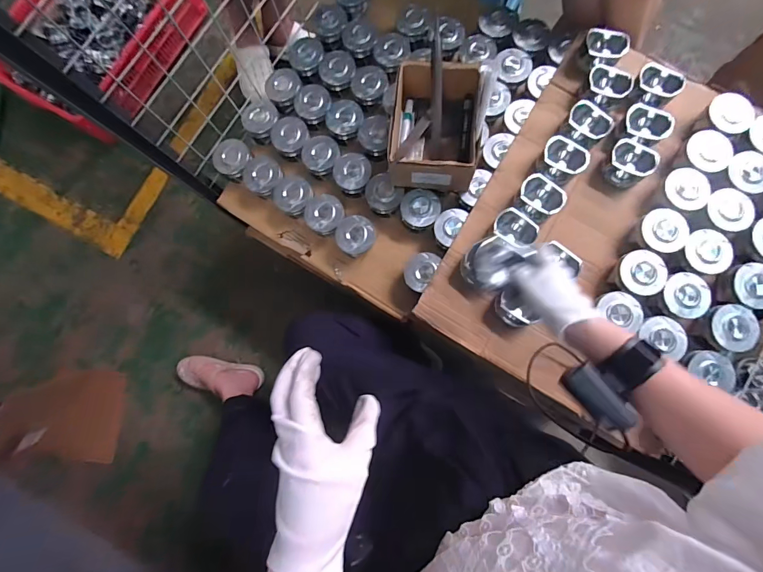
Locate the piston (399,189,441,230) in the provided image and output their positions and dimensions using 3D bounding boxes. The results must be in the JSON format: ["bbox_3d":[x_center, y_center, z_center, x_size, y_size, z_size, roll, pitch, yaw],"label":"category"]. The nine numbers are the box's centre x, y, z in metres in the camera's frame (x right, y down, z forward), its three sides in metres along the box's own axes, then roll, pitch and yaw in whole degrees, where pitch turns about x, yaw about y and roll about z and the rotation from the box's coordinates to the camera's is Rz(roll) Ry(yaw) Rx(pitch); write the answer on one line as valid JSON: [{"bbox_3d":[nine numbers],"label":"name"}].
[{"bbox_3d":[0.075,-0.144,0.711,0.076,0.043,0.072,1,81,3],"label":"piston"}]

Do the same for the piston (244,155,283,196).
[{"bbox_3d":[-0.243,-0.224,0.760,0.074,0.048,0.076,34,84,8],"label":"piston"}]

